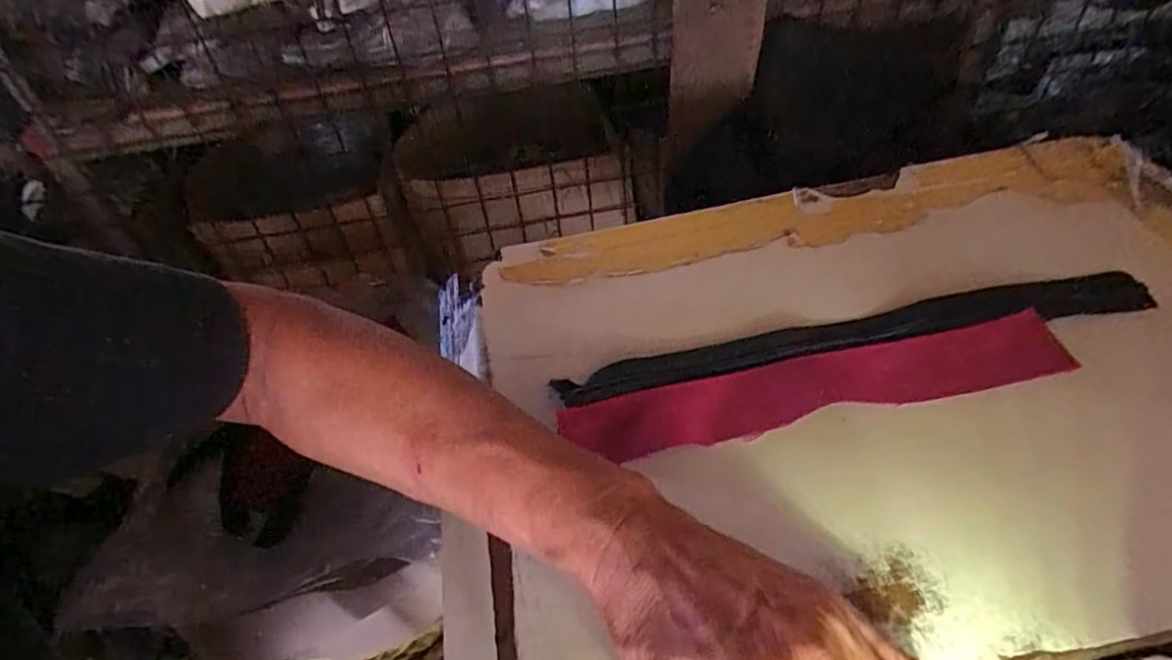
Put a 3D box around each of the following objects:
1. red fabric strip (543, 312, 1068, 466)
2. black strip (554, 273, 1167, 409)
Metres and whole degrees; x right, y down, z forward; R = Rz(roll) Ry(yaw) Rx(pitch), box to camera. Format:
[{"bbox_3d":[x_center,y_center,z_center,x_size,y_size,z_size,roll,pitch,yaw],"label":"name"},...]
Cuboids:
[{"bbox_3d":[0.122,0.030,0.328,0.267,0.009,0.041,-11,52,-3],"label":"red fabric strip"},{"bbox_3d":[0.152,0.003,0.351,0.340,0.007,0.032,-10,41,-3],"label":"black strip"}]

